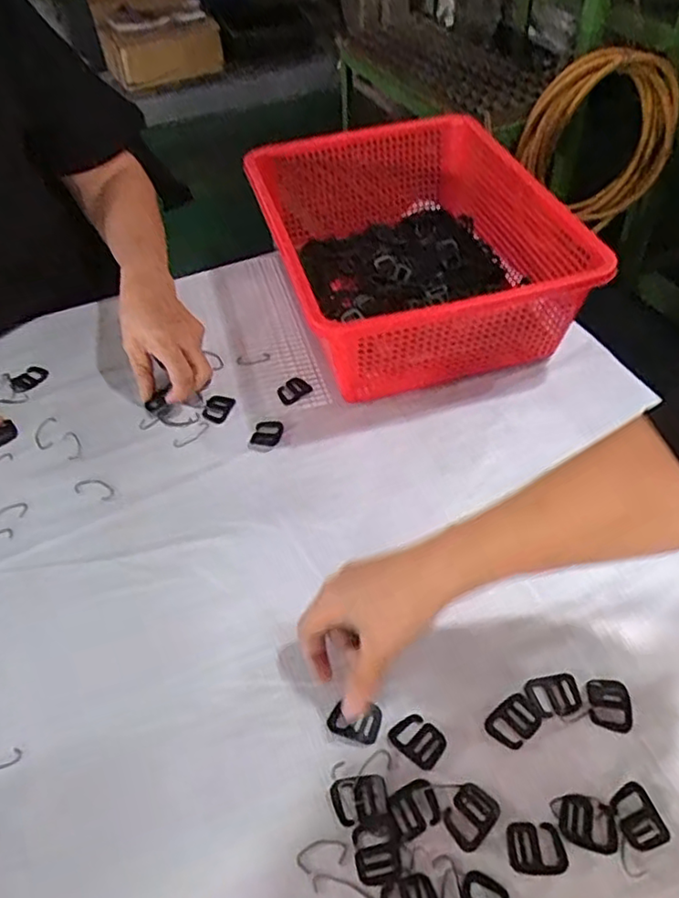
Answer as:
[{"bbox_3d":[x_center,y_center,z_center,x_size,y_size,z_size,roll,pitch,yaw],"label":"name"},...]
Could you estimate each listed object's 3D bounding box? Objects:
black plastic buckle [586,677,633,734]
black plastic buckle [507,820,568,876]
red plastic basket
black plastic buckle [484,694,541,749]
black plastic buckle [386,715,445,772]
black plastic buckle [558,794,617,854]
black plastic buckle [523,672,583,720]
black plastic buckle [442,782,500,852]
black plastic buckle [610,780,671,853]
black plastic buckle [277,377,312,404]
[{"bbox_3d":[0.177,0.166,0.420,0.027,0.004,0.035,2,49,5],"label":"black plastic buckle"},{"bbox_3d":[0.113,0.230,0.371,0.033,0.004,0.027,-3,49,0],"label":"black plastic buckle"},{"bbox_3d":[0.082,-0.208,0.670,0.288,0.118,0.336,-13,50,-9],"label":"red plastic basket"},{"bbox_3d":[0.112,0.175,0.415,0.033,0.004,0.026,-33,55,-24],"label":"black plastic buckle"},{"bbox_3d":[0.050,0.185,0.412,0.033,0.004,0.026,33,58,27],"label":"black plastic buckle"},{"bbox_3d":[0.145,0.219,0.377,0.031,0.004,0.028,6,50,8],"label":"black plastic buckle"},{"bbox_3d":[0.142,0.162,0.426,0.034,0.004,0.026,-12,50,-8],"label":"black plastic buckle"},{"bbox_3d":[0.077,0.216,0.381,0.026,0.004,0.033,34,58,27],"label":"black plastic buckle"},{"bbox_3d":[0.175,0.215,0.377,0.025,0.004,0.033,-15,50,-10],"label":"black plastic buckle"},{"bbox_3d":[-0.045,-0.058,0.625,0.029,0.009,0.024,-31,54,-22],"label":"black plastic buckle"}]

